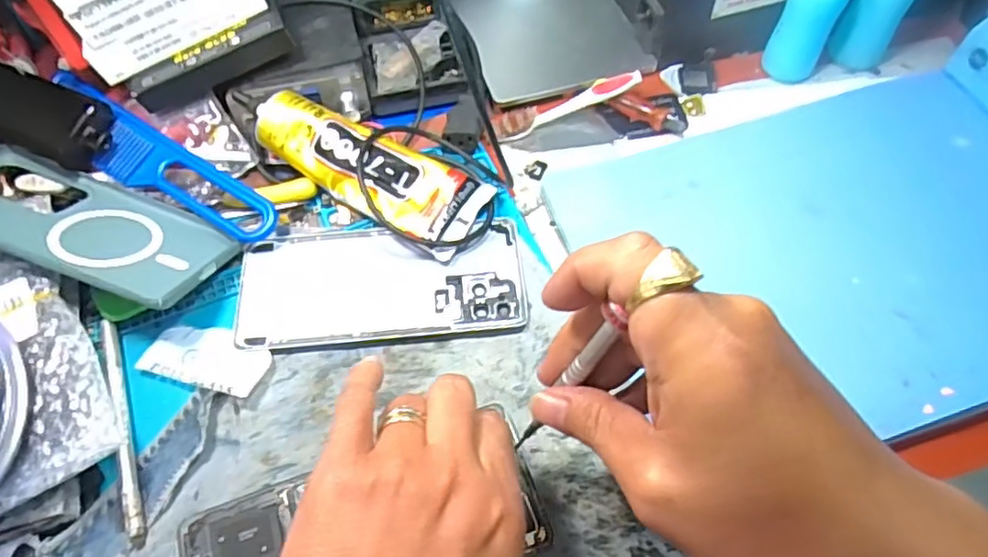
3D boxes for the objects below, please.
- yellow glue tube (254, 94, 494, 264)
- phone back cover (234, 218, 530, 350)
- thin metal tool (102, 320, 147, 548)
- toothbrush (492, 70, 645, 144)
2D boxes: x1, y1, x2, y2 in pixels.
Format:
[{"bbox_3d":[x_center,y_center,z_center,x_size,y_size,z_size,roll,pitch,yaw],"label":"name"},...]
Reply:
[{"bbox_3d":[-0.077,-0.064,0.380,0.143,0.028,0.050,28,62,3],"label":"yellow glue tube"},{"bbox_3d":[-0.064,0.001,0.364,0.160,0.006,0.073,-4,58,-2],"label":"phone back cover"},{"bbox_3d":[-0.189,0.074,0.322,0.008,0.009,0.121,-20,60,-11],"label":"thin metal tool"},{"bbox_3d":[0.047,-0.115,0.413,0.097,0.019,0.016,-18,60,-10],"label":"toothbrush"}]

